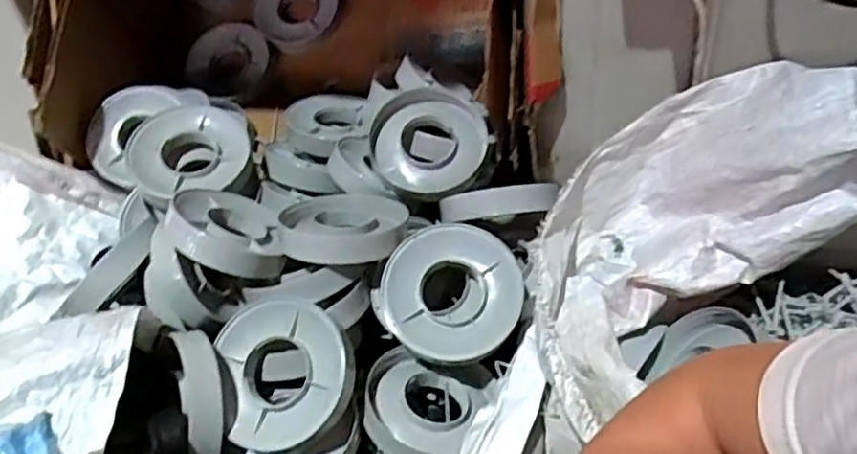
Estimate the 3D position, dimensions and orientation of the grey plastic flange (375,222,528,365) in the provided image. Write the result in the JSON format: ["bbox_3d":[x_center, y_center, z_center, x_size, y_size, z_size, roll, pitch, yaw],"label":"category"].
[{"bbox_3d":[0.026,0.078,0.763,0.161,0.052,0.158,-2,69,5],"label":"grey plastic flange"}]

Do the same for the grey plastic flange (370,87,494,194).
[{"bbox_3d":[0.000,-0.116,0.910,0.155,0.031,0.165,1,72,-4],"label":"grey plastic flange"}]

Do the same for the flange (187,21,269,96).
[{"bbox_3d":[-0.376,-0.317,1.250,0.179,0.138,0.041,7,40,17],"label":"flange"}]

